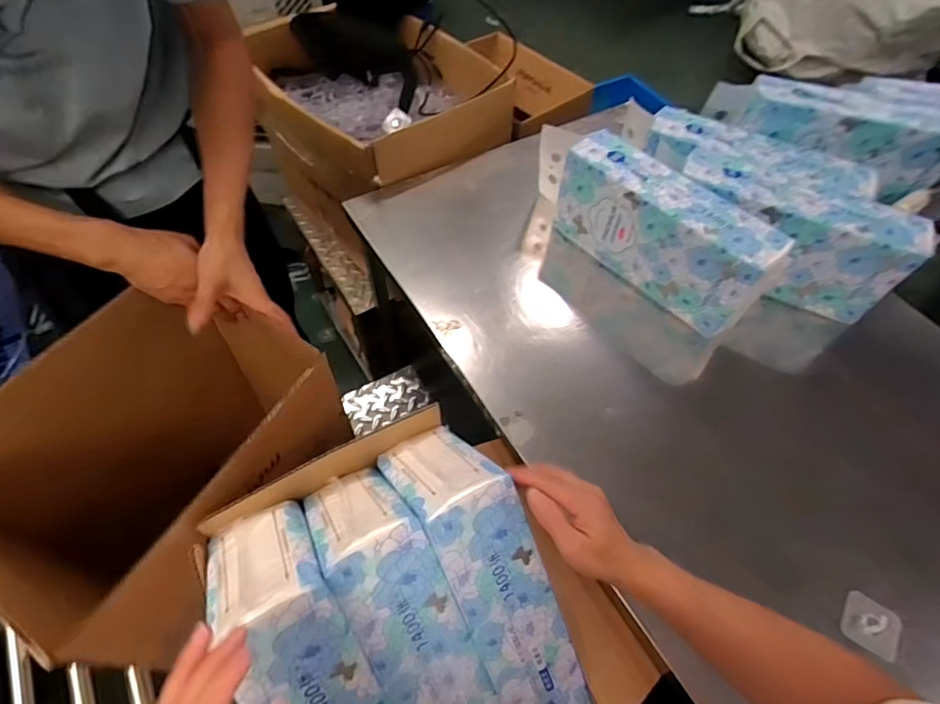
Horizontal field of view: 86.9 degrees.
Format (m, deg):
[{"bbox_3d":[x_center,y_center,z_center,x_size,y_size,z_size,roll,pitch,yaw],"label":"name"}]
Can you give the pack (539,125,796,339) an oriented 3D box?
[{"bbox_3d":[0.279,-0.214,0.793,0.117,0.168,0.397,-35,66,-20],"label":"pack"}]

